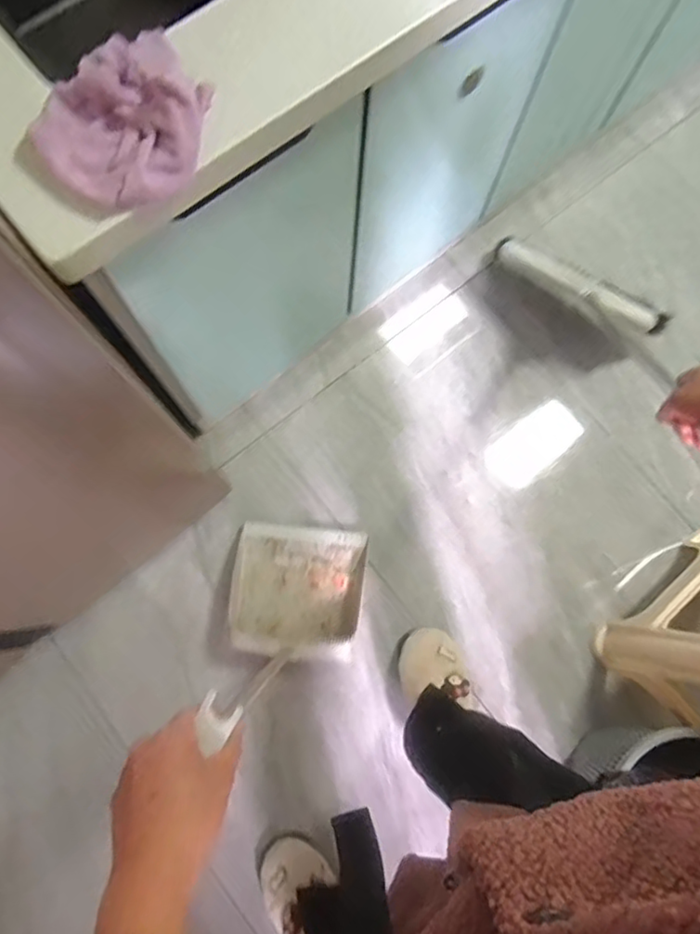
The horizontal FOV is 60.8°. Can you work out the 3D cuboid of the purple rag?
[{"bbox_3d":[-0.219,-0.328,0.559,0.155,0.045,0.163,4,78,-1],"label":"purple rag"}]

